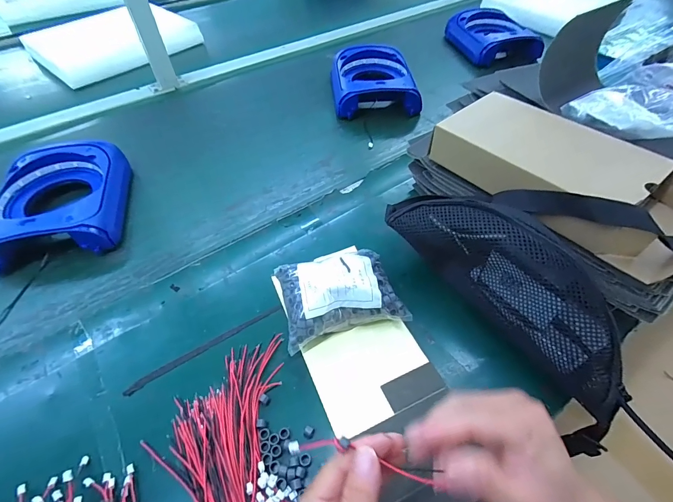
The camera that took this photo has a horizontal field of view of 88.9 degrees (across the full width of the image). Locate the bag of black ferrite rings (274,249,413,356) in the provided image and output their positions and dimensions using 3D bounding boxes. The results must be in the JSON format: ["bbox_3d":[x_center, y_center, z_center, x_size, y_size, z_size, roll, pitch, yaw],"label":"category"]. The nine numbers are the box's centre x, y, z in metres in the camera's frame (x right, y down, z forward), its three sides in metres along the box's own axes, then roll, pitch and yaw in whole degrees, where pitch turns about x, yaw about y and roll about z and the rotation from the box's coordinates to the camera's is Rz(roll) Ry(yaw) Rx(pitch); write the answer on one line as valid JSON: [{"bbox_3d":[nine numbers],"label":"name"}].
[{"bbox_3d":[0.002,0.052,0.404,0.135,0.064,0.100,-15,51,-10],"label":"bag of black ferrite rings"}]

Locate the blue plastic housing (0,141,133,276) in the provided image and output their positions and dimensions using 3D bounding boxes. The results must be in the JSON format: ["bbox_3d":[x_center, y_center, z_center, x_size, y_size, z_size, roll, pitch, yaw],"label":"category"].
[{"bbox_3d":[-0.416,-0.078,0.518,0.172,0.056,0.213,-11,53,-9],"label":"blue plastic housing"}]

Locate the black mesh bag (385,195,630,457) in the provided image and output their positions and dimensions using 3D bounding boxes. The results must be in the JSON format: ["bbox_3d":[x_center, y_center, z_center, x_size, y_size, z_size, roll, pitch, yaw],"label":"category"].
[{"bbox_3d":[0.185,0.033,0.357,0.060,0.122,0.298,-21,64,-41],"label":"black mesh bag"}]

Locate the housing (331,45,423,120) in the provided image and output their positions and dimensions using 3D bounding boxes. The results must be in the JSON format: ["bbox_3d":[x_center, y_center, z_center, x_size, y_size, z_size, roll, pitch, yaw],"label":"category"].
[{"bbox_3d":[0.077,-0.369,0.735,0.165,0.066,0.219,-4,52,-3],"label":"housing"}]

